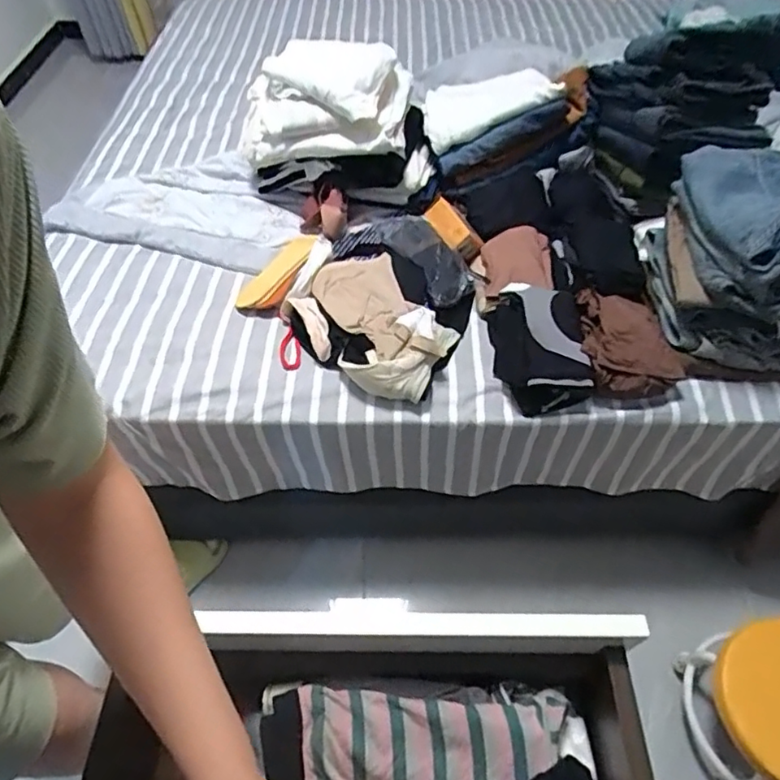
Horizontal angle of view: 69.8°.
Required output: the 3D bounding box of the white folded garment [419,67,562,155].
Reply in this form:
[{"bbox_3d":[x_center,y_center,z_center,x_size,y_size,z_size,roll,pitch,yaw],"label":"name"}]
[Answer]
[{"bbox_3d":[0.197,-0.602,1.154,0.269,0.045,0.217,-17,51,9],"label":"white folded garment"}]

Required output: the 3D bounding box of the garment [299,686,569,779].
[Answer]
[{"bbox_3d":[0.037,0.304,0.468,0.221,0.031,0.097,1,53,1],"label":"garment"}]

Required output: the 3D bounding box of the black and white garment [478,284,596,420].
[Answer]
[{"bbox_3d":[0.240,-0.071,0.899,0.128,0.083,0.198,-5,53,-4],"label":"black and white garment"}]

